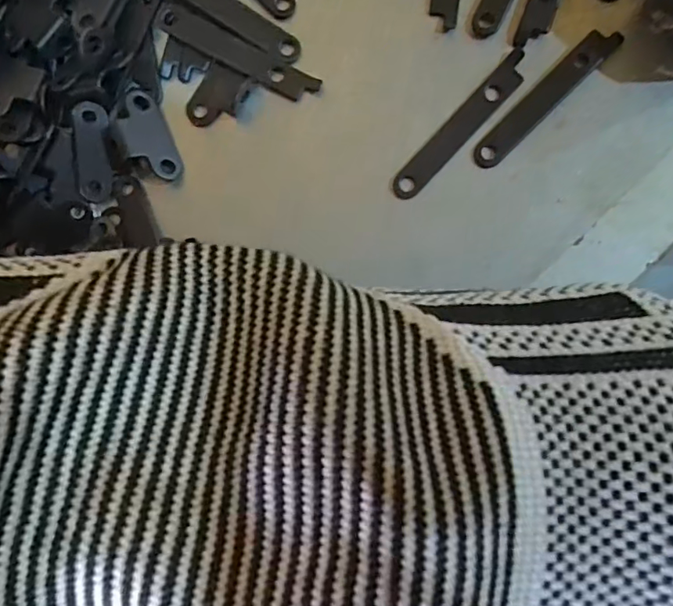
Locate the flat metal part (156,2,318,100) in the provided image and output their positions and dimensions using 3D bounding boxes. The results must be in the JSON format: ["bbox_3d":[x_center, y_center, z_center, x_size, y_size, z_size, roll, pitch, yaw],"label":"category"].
[{"bbox_3d":[-0.030,-0.077,0.165,0.053,0.004,0.009,28,100,0],"label":"flat metal part"}]

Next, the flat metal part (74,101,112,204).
[{"bbox_3d":[-0.075,-0.046,0.165,0.009,0.004,0.029,2,101,2],"label":"flat metal part"}]

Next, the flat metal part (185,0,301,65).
[{"bbox_3d":[-0.034,-0.091,0.164,0.053,0.004,0.009,32,85,-3],"label":"flat metal part"}]

